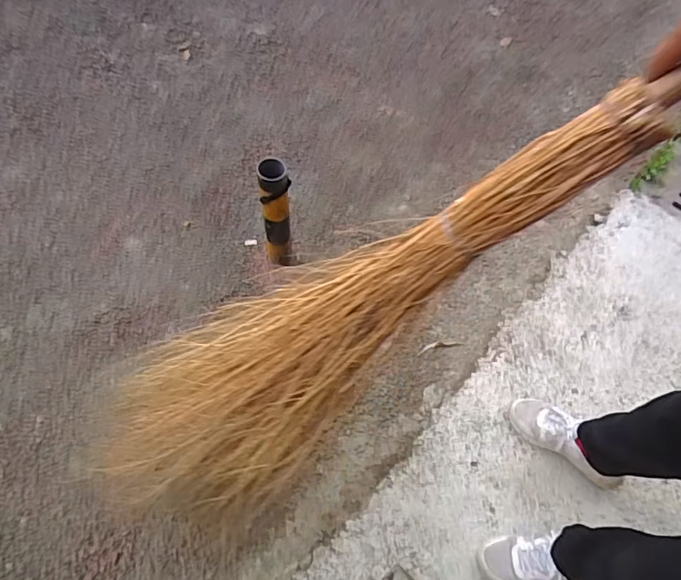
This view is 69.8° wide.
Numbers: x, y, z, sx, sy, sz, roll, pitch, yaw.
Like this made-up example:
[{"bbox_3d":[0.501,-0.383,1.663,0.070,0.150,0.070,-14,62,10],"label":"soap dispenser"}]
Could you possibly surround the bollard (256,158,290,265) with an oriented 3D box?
[{"bbox_3d":[-0.142,-0.165,1.099,0.061,0.301,0.065,-10,65,-10],"label":"bollard"}]

